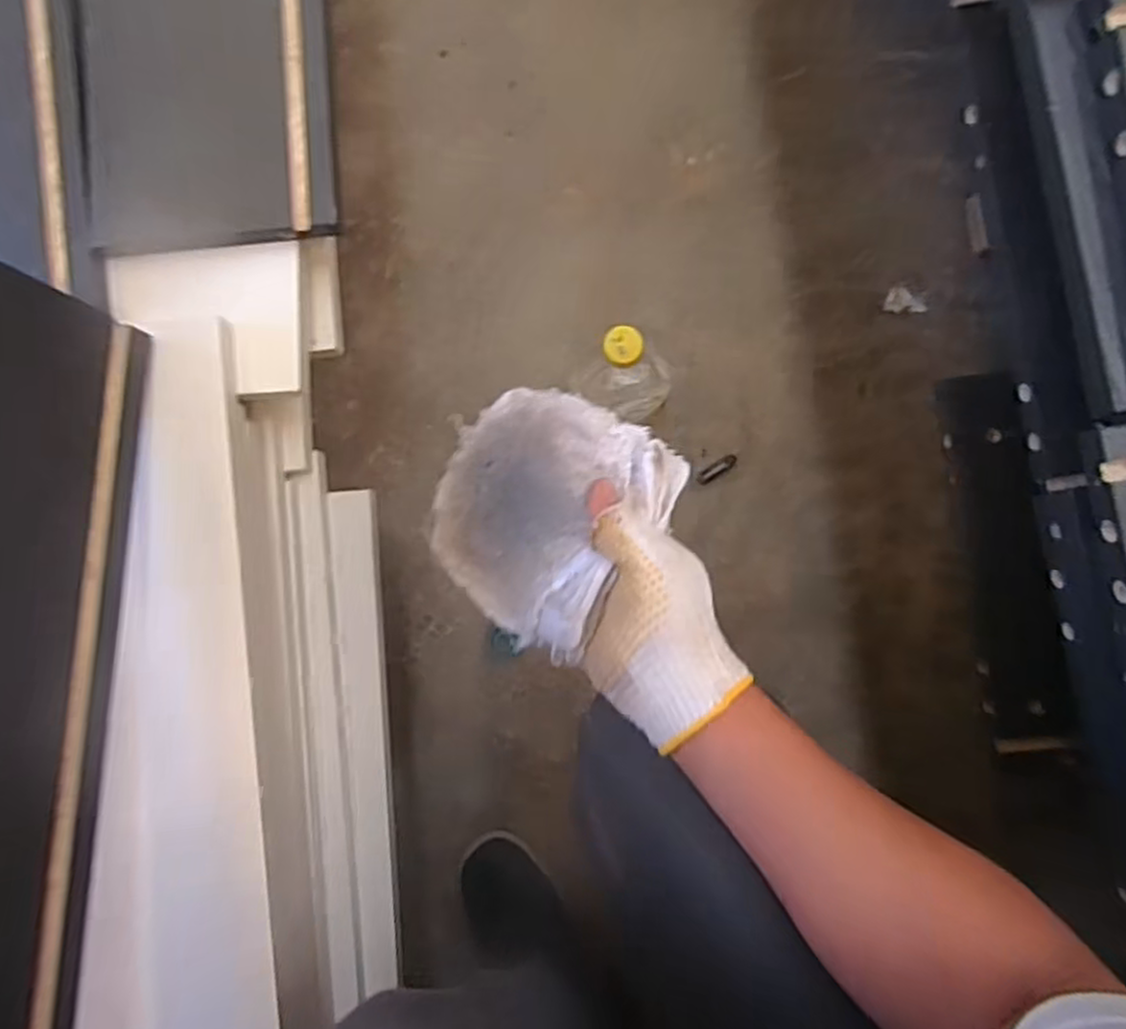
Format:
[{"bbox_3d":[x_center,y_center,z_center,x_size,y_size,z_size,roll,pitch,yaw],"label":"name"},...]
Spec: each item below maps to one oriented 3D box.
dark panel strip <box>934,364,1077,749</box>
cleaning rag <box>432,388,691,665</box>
[{"bbox_3d":[0.362,0.038,0.607,0.044,0.074,0.299,-7,86,3],"label":"dark panel strip"},{"bbox_3d":[-0.015,0.000,0.458,0.159,0.053,0.154,28,107,32],"label":"cleaning rag"}]

